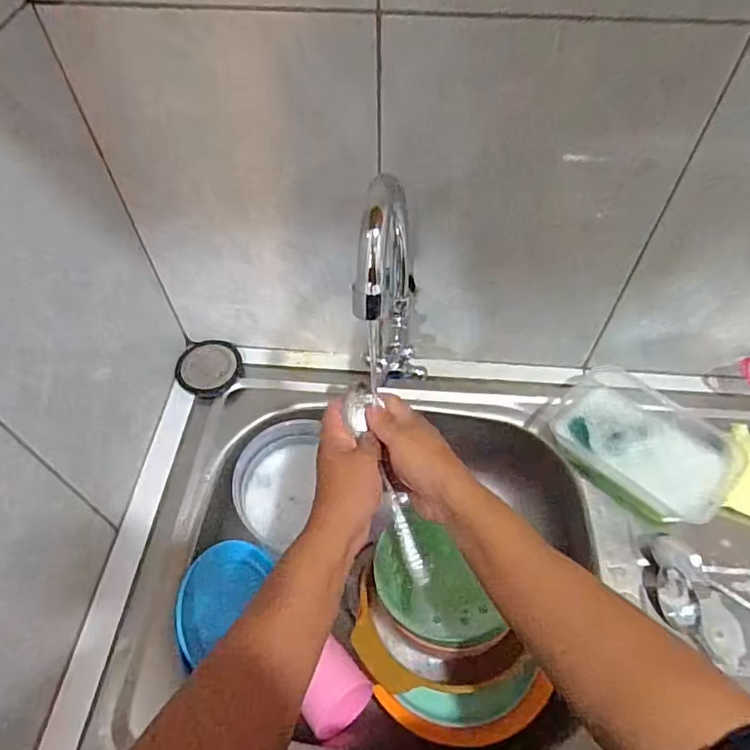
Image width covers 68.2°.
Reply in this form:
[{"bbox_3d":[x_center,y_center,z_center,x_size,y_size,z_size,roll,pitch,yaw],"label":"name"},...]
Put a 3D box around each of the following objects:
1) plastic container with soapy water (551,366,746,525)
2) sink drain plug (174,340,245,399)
[{"bbox_3d":[0.281,0.079,0.594,0.178,0.052,0.121,38,64,25],"label":"plastic container with soapy water"},{"bbox_3d":[-0.204,-0.007,0.683,0.074,0.023,0.074,18,57,14],"label":"sink drain plug"}]

